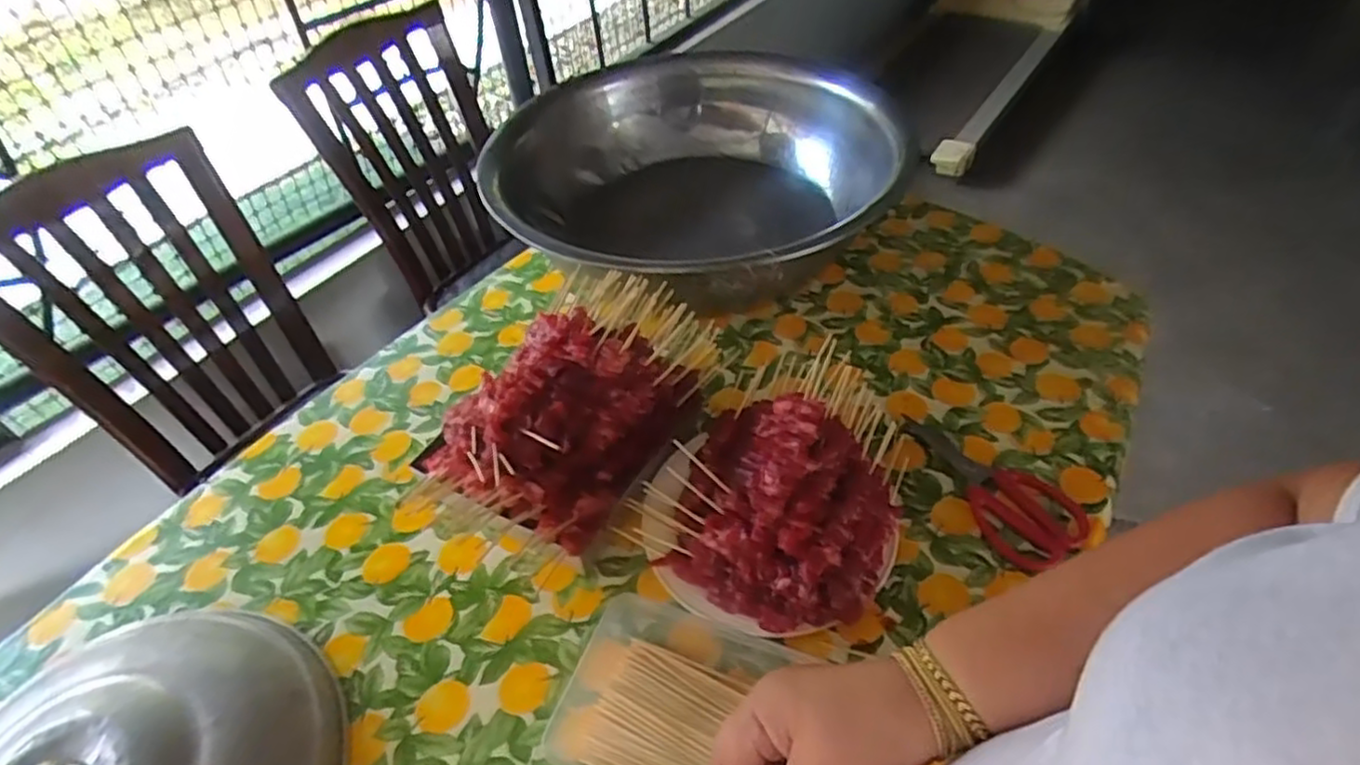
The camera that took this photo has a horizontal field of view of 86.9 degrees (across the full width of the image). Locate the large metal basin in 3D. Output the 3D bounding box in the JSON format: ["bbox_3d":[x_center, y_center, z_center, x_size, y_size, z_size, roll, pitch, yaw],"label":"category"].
[{"bbox_3d":[0.021,-0.258,1.069,0.549,0.240,0.532,-33,52,-24],"label":"large metal basin"}]

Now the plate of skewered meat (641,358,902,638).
[{"bbox_3d":[0.106,0.082,0.717,0.232,0.112,0.315,16,49,20],"label":"plate of skewered meat"}]

